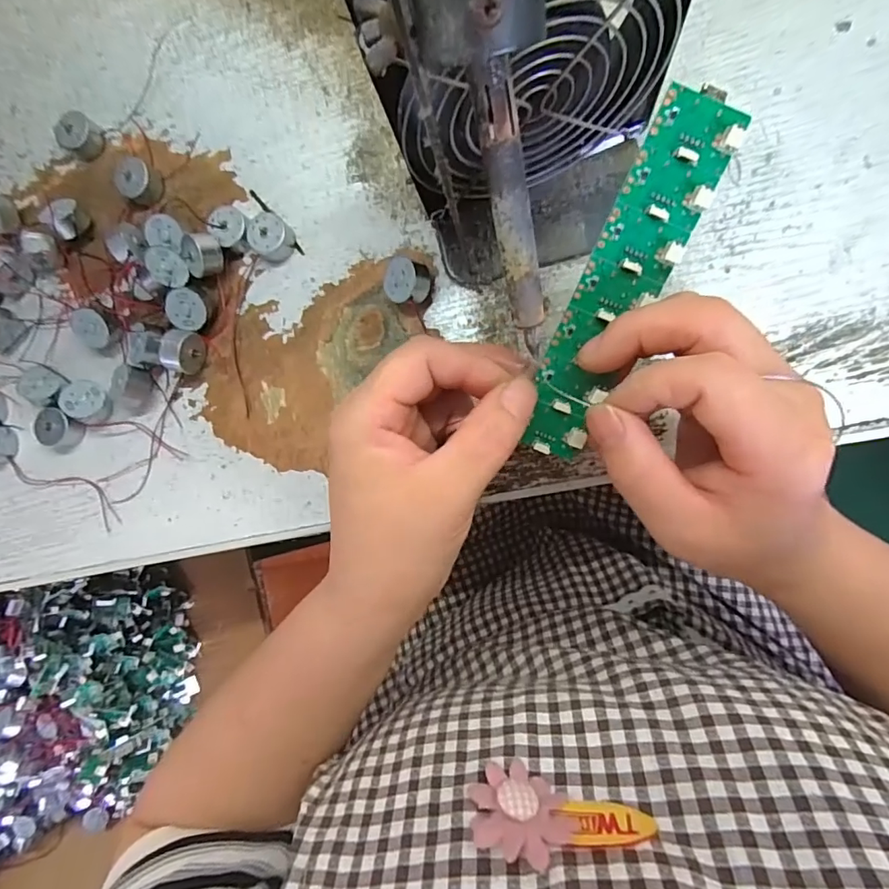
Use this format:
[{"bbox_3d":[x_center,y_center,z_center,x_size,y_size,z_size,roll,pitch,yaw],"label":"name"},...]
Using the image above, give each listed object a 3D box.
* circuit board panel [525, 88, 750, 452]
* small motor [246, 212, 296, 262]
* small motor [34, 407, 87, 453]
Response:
[{"bbox_3d":[0.066,-0.058,0.192,0.029,0.007,0.136,26,110,9],"label":"circuit board panel"},{"bbox_3d":[-0.101,-0.121,0.289,0.026,0.014,0.024,0,89,10],"label":"small motor"},{"bbox_3d":[-0.234,-0.008,0.306,0.024,0.015,0.026,6,90,10],"label":"small motor"}]

